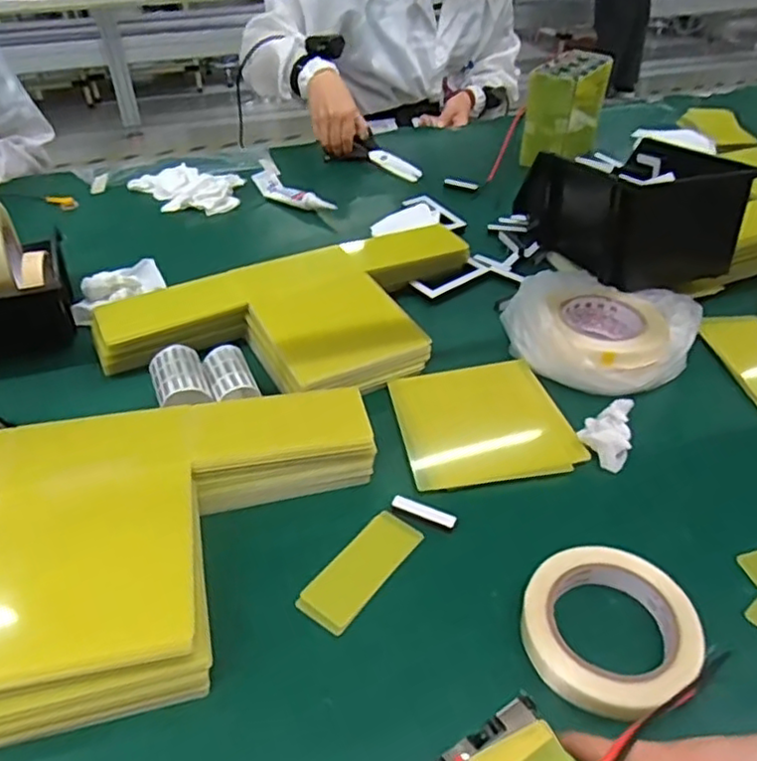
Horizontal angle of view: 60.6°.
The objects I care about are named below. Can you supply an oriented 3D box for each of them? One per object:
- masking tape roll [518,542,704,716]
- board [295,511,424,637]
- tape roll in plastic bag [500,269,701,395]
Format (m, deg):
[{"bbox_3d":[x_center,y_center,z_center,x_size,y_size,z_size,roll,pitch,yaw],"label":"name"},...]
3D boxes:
[{"bbox_3d":[0.153,0.164,0.433,0.111,0.029,0.108,1,40,-1],"label":"masking tape roll"},{"bbox_3d":[-0.013,0.138,0.480,0.043,0.006,0.101,28,47,28],"label":"board"},{"bbox_3d":[0.223,-0.057,0.662,0.173,0.066,0.148,27,47,27],"label":"tape roll in plastic bag"}]

